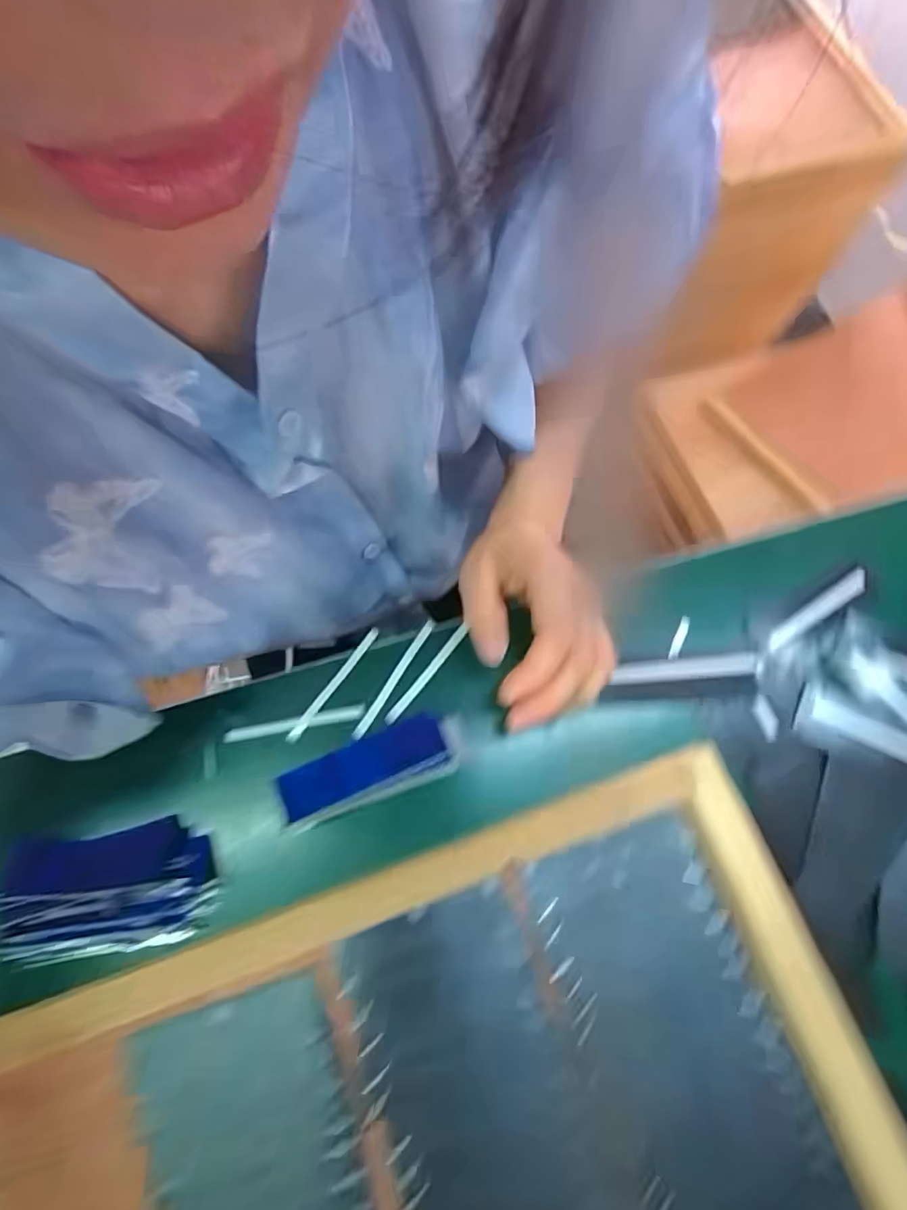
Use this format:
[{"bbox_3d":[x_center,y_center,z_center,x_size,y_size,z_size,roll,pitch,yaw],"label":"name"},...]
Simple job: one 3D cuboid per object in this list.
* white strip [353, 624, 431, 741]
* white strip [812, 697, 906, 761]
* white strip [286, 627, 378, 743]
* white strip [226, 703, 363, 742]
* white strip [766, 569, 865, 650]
[{"bbox_3d":[-0.035,0.044,0.304,0.007,0.007,0.080,29,73,12],"label":"white strip"},{"bbox_3d":[0.243,0.075,0.285,0.078,0.004,0.015,26,72,11],"label":"white strip"},{"bbox_3d":[-0.071,0.047,0.303,0.006,0.006,0.081,34,74,13],"label":"white strip"},{"bbox_3d":[-0.092,0.068,0.295,0.079,0.006,0.008,-11,70,-3],"label":"white strip"},{"bbox_3d":[0.225,0.004,0.315,0.079,0.004,0.011,-34,62,-6],"label":"white strip"}]

